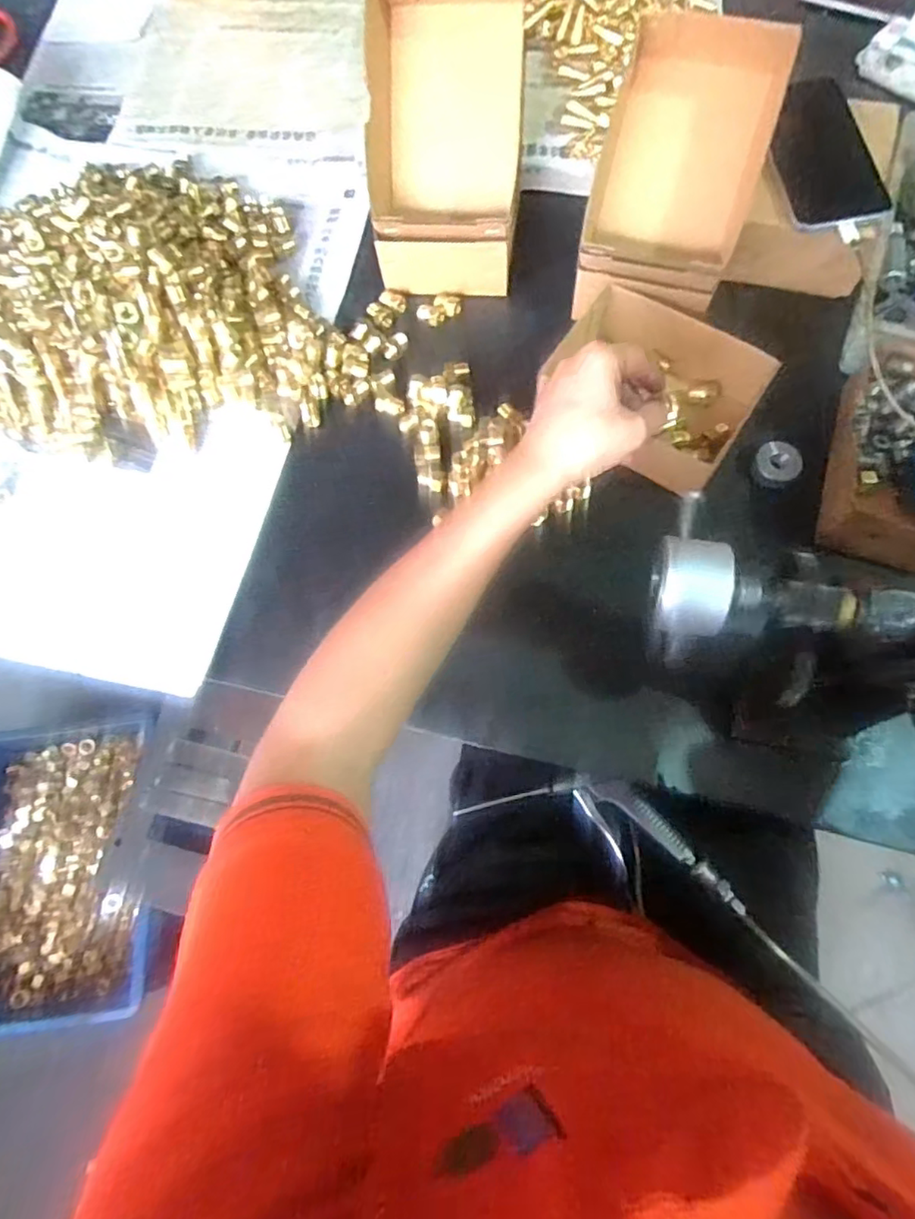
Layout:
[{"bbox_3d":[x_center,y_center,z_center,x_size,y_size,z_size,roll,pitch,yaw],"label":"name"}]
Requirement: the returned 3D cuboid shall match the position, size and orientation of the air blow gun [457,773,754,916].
[{"bbox_3d":[0.131,0.191,0.528,0.241,0.031,0.072,20,75,9],"label":"air blow gun"}]

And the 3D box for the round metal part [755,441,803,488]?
[{"bbox_3d":[0.263,-0.119,0.485,0.036,0.008,0.035,-5,102,0],"label":"round metal part"}]

